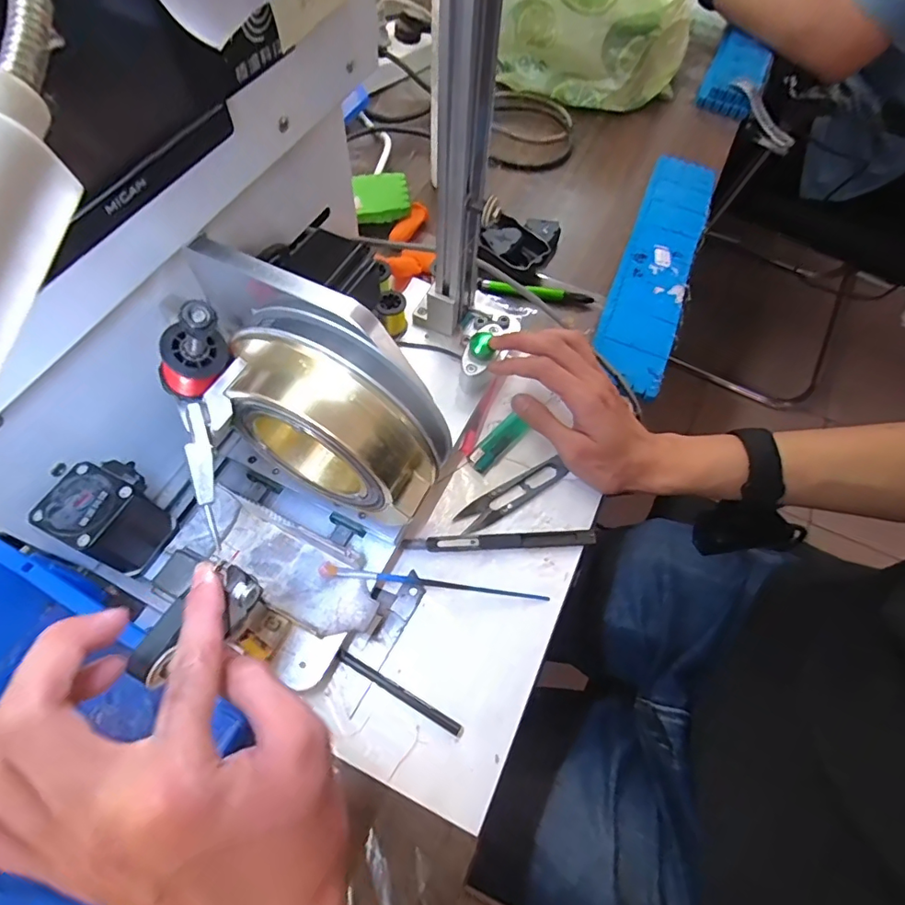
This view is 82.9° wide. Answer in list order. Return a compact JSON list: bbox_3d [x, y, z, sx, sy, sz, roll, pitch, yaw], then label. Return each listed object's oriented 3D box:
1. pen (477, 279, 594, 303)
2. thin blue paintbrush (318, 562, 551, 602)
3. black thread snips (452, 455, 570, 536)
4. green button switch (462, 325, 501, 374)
[{"bbox_3d":[0.083,-0.161,0.512,0.115,0.012,0.013,8,63,1],"label":"pen"},{"bbox_3d":[-0.011,0.095,0.366,0.163,0.009,0.008,11,61,-11],"label":"thin blue paintbrush"},{"bbox_3d":[0.049,0.033,0.412,0.101,0.004,0.023,-28,68,-16],"label":"black thread snips"},{"bbox_3d":[0.022,-0.086,0.422,0.022,0.011,0.049,19,73,10],"label":"green button switch"}]

